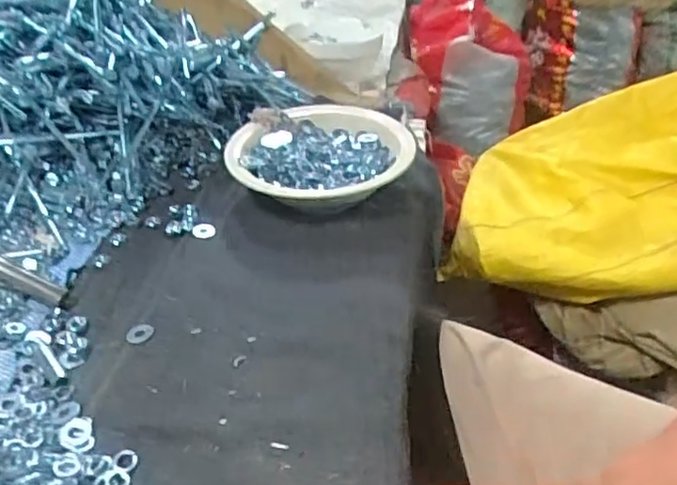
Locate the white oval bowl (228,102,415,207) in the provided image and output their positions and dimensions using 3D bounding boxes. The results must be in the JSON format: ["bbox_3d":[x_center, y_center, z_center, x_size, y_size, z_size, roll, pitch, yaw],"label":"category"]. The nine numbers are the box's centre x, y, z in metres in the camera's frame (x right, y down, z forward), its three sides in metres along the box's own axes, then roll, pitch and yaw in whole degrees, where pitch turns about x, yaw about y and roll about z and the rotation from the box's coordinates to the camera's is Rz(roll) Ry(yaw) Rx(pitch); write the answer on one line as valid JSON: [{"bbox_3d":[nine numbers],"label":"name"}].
[{"bbox_3d":[-0.016,-0.073,0.600,0.171,0.048,0.181,3,35,3],"label":"white oval bowl"}]

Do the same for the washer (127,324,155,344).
[{"bbox_3d":[-0.140,0.064,0.451,0.019,0.004,0.018,1,35,0],"label":"washer"}]

